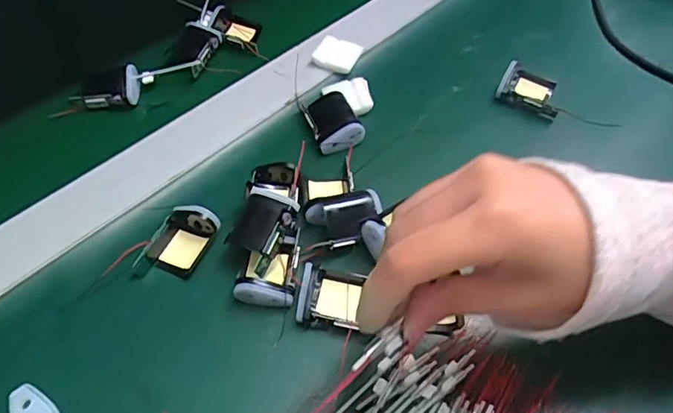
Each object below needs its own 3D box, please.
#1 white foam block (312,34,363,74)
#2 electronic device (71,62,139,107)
[{"bbox_3d":[0.000,-0.133,0.447,0.036,0.010,0.034,20,56,12],"label":"white foam block"},{"bbox_3d":[-0.188,-0.097,0.420,0.051,0.026,0.030,-6,55,-6],"label":"electronic device"}]

